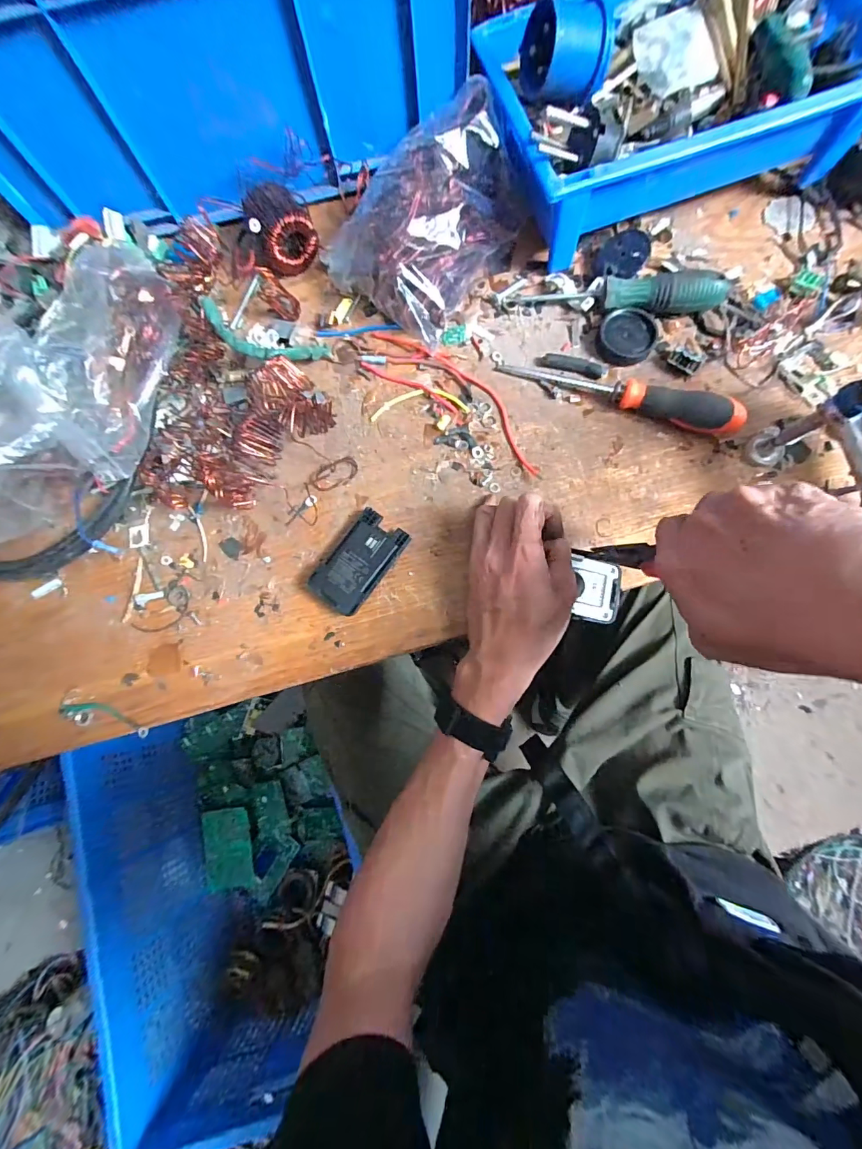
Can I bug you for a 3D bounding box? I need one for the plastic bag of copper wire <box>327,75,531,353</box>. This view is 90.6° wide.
[{"bbox_3d":[0.005,-0.336,0.404,0.140,0.075,0.193,40,84,9],"label":"plastic bag of copper wire"}]

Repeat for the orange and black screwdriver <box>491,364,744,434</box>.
[{"bbox_3d":[0.171,-0.167,0.386,0.208,0.038,0.026,18,79,8],"label":"orange and black screwdriver"}]

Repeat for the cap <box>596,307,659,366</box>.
[{"bbox_3d":[0.187,-0.227,0.404,0.051,0.014,0.056,-1,77,4],"label":"cap"}]

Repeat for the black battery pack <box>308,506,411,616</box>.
[{"bbox_3d":[-0.064,-0.010,0.382,0.050,0.023,0.091,35,82,11],"label":"black battery pack"}]

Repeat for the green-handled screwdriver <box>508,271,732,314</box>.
[{"bbox_3d":[0.171,-0.261,0.402,0.188,0.036,0.028,4,77,5],"label":"green-handled screwdriver"}]

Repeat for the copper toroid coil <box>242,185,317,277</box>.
[{"bbox_3d":[-0.151,-0.343,0.428,0.065,0.054,0.058,-24,79,-1],"label":"copper toroid coil"}]

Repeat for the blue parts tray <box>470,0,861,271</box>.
[{"bbox_3d":[0.213,-0.443,0.384,0.305,0.089,0.210,-18,79,0],"label":"blue parts tray"}]

